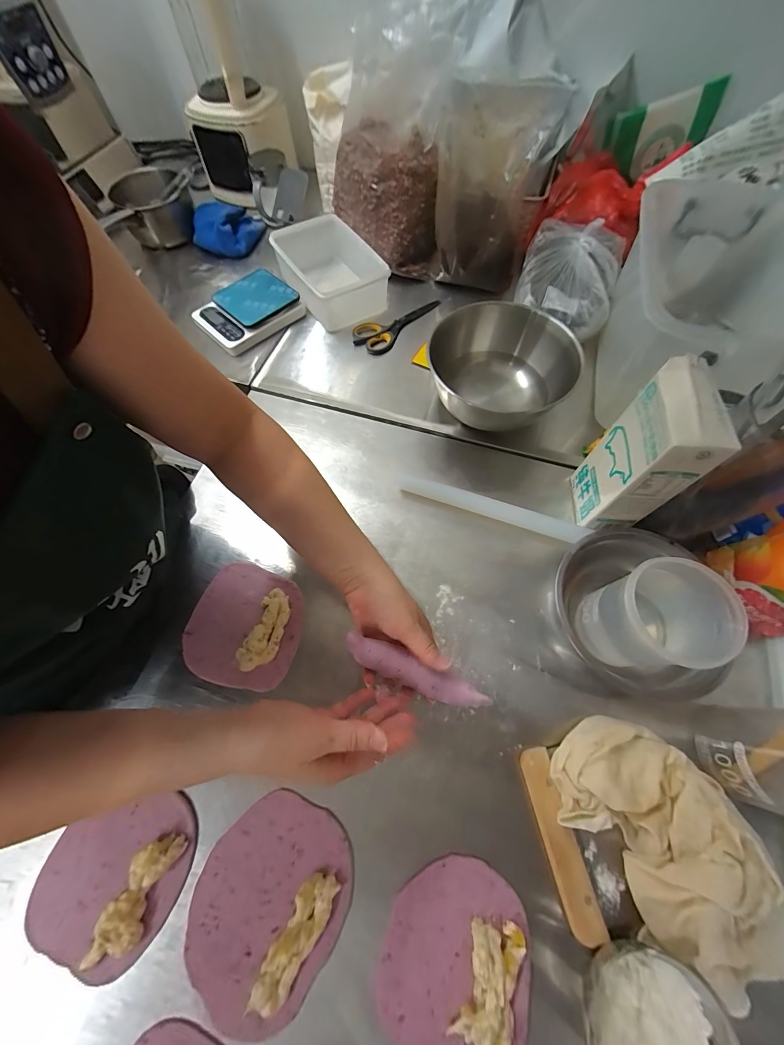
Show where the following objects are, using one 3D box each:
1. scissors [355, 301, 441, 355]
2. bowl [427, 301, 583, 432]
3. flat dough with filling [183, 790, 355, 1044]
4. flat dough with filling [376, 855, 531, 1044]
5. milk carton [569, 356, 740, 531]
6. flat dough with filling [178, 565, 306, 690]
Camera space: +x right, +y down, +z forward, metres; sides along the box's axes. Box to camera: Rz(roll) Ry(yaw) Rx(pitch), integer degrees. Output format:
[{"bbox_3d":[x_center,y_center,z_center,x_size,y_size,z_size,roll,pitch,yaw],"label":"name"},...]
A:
[{"bbox_3d":[0.012,-0.387,0.677,0.075,0.013,0.195,40,72,18],"label":"scissors"},{"bbox_3d":[0.170,-0.229,0.558,0.185,0.104,0.202,-1,65,1],"label":"bowl"},{"bbox_3d":[-0.118,0.360,0.332,0.135,0.021,0.161,27,68,13],"label":"flat dough with filling"},{"bbox_3d":[0.058,0.391,0.313,0.125,0.026,0.138,16,66,9],"label":"flat dough with filling"},{"bbox_3d":[0.283,-0.069,0.419,0.057,0.209,0.100,1,65,2],"label":"milk carton"},{"bbox_3d":[-0.186,0.126,0.444,0.140,0.025,0.139,16,66,9],"label":"flat dough with filling"}]

